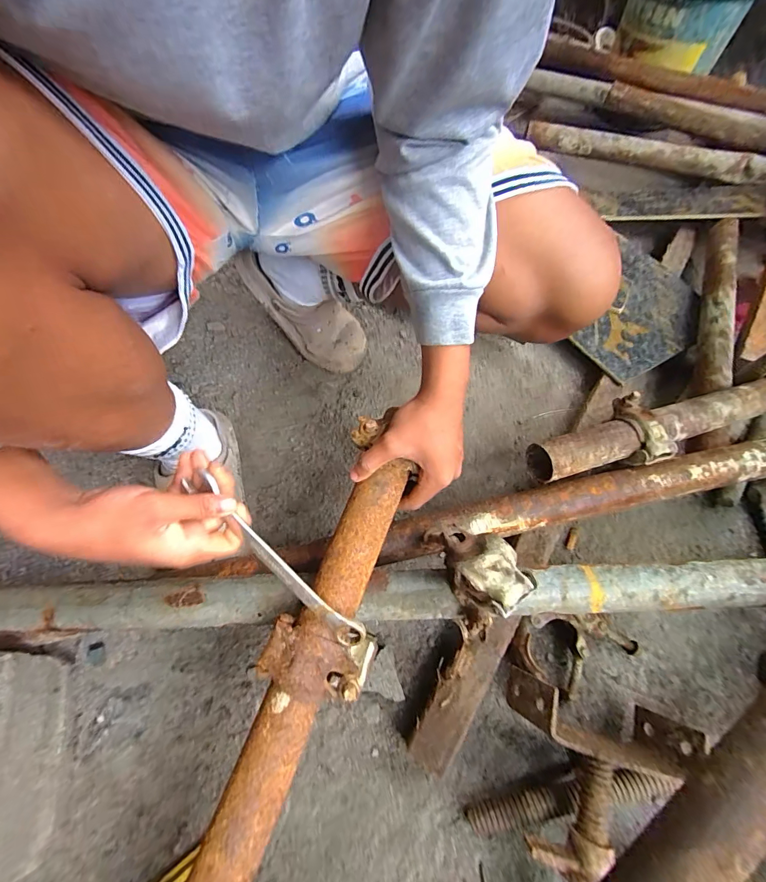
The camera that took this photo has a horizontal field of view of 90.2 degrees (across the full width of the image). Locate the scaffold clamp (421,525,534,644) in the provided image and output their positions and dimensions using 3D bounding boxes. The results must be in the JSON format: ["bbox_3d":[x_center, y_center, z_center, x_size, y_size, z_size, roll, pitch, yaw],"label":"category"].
[{"bbox_3d":[0.089,0.126,0.376,0.055,0.092,0.110,-25,66,-15],"label":"scaffold clamp"}]

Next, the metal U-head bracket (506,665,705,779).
[{"bbox_3d":[0.227,0.299,0.406,0.173,0.126,0.051,15,63,5],"label":"metal U-head bracket"}]

